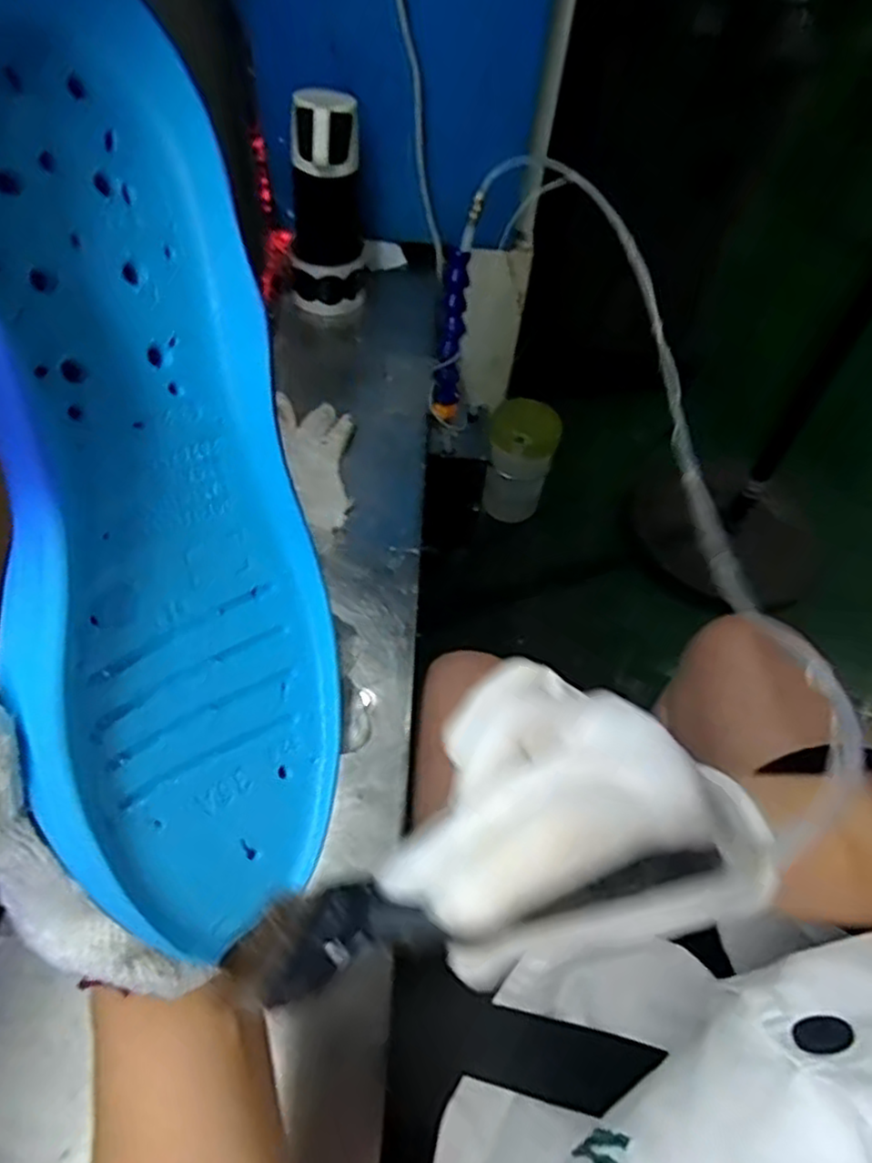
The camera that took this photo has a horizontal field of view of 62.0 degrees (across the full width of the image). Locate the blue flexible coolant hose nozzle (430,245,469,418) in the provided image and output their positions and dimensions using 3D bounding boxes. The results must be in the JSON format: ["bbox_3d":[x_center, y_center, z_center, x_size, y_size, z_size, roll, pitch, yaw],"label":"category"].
[{"bbox_3d":[0.015,-0.244,0.721,0.026,0.157,0.025,5,27,-1],"label":"blue flexible coolant hose nozzle"}]

